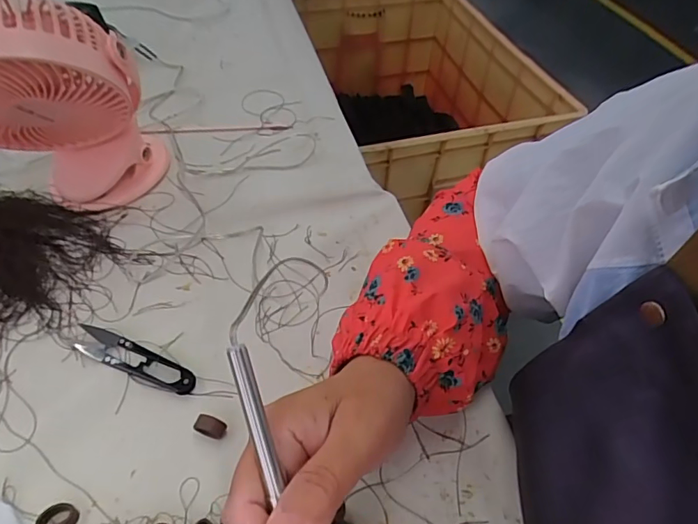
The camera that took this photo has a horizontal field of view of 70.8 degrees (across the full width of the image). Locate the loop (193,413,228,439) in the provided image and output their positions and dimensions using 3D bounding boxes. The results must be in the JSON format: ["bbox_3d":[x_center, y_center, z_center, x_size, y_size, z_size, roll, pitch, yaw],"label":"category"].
[{"bbox_3d":[-0.094,0.112,0.332,0.021,0.013,0.010,16,50,9],"label":"loop"}]

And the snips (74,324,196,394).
[{"bbox_3d":[-0.156,0.072,0.359,0.096,0.008,0.023,20,50,12],"label":"snips"}]

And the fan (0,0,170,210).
[{"bbox_3d":[-0.237,-0.119,0.393,0.142,0.180,0.094,-17,53,-19],"label":"fan"}]

